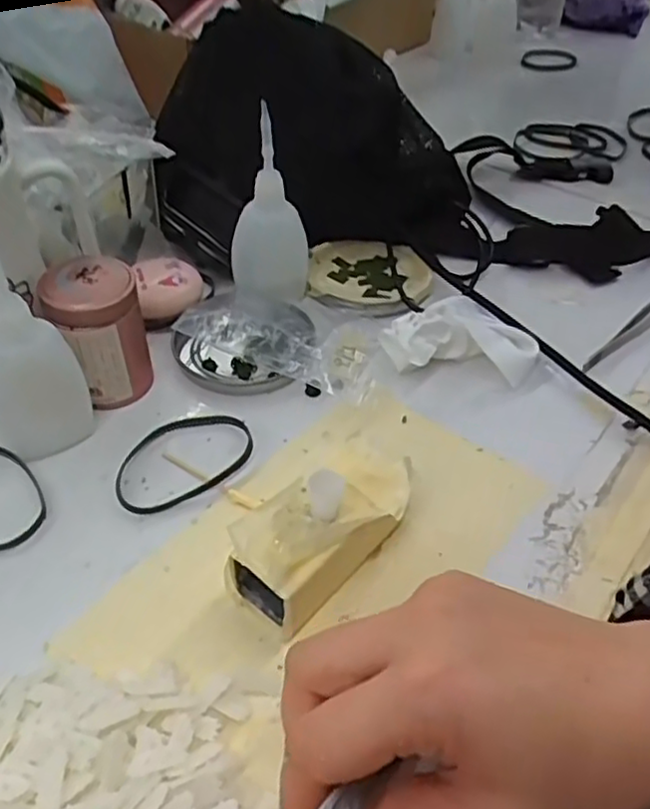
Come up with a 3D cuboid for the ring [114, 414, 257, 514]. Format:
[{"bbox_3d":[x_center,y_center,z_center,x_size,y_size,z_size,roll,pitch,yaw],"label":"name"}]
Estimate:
[{"bbox_3d":[-0.069,0.024,0.335,0.070,0.007,0.050,-21,50,-22],"label":"ring"}]

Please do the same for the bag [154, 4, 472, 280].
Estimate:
[{"bbox_3d":[-0.011,-0.173,0.448,0.185,0.123,0.112,-14,47,-17],"label":"bag"}]

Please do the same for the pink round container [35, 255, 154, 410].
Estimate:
[{"bbox_3d":[-0.113,-0.035,0.350,0.043,0.067,0.037,-19,49,-20],"label":"pink round container"}]

